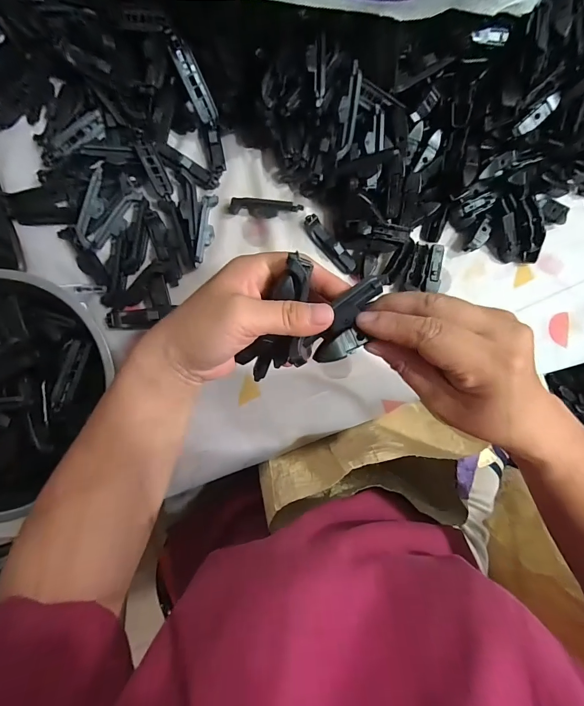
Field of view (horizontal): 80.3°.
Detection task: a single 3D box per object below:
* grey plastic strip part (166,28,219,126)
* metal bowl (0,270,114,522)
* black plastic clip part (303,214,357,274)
[{"bbox_3d":[-0.093,-0.259,0.330,0.019,0.006,0.075,-29,130,0],"label":"grey plastic strip part"},{"bbox_3d":[-0.265,0.026,0.290,0.182,0.047,0.200,30,88,0],"label":"metal bowl"},{"bbox_3d":[0.040,-0.113,0.360,0.017,0.012,0.071,-43,92,0],"label":"black plastic clip part"}]

